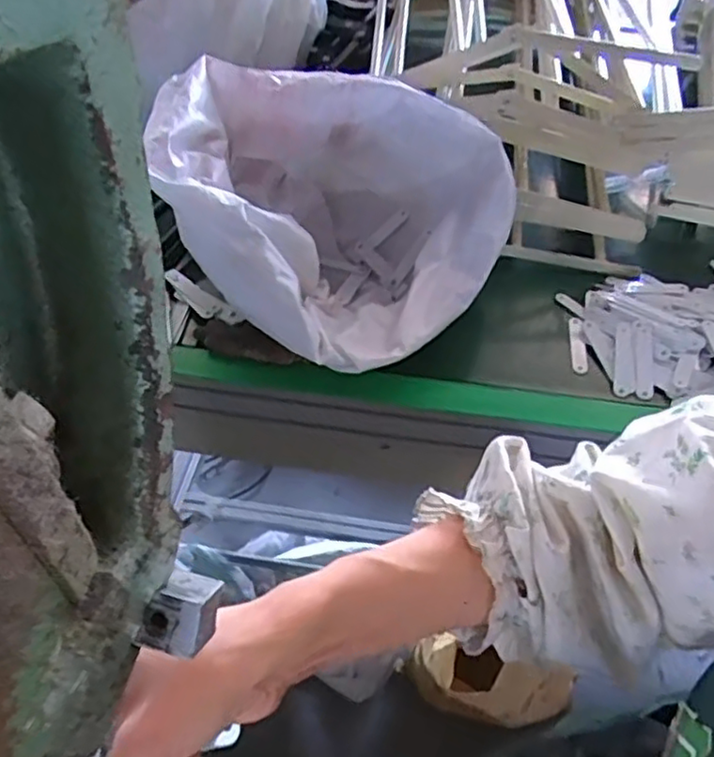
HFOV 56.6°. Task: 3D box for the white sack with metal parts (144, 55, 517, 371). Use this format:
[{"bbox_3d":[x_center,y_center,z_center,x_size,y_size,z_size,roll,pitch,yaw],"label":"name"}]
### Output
[{"bbox_3d":[-0.028,-0.172,0.723,0.315,0.243,0.308,25,54,20],"label":"white sack with metal parts"}]

